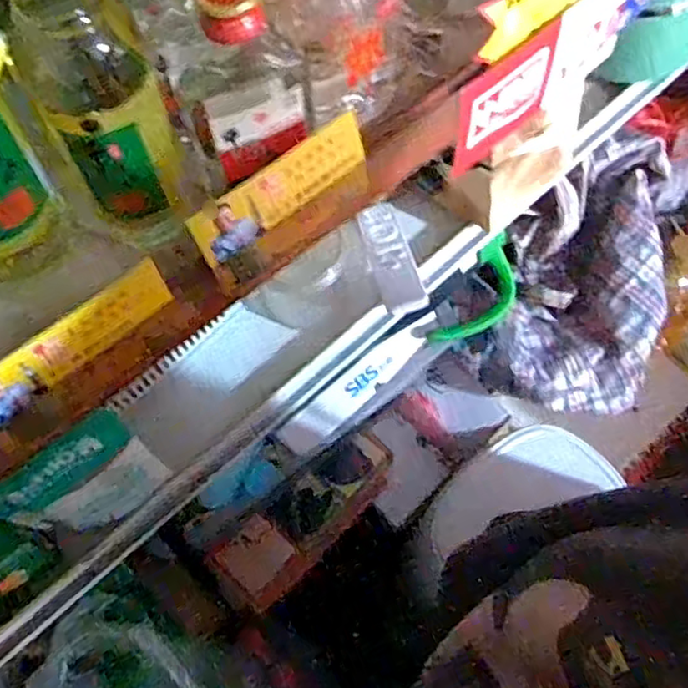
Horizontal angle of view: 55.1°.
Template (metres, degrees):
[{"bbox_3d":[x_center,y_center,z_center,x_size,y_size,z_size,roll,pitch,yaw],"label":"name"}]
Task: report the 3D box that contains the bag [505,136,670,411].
[{"bbox_3d":[0.316,-0.092,0.856,0.218,0.179,0.311,4,66,2],"label":"bag"}]

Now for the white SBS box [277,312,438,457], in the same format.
[{"bbox_3d":[0.029,0.043,0.781,0.243,0.041,0.040,-40,71,-15],"label":"white SBS box"}]

